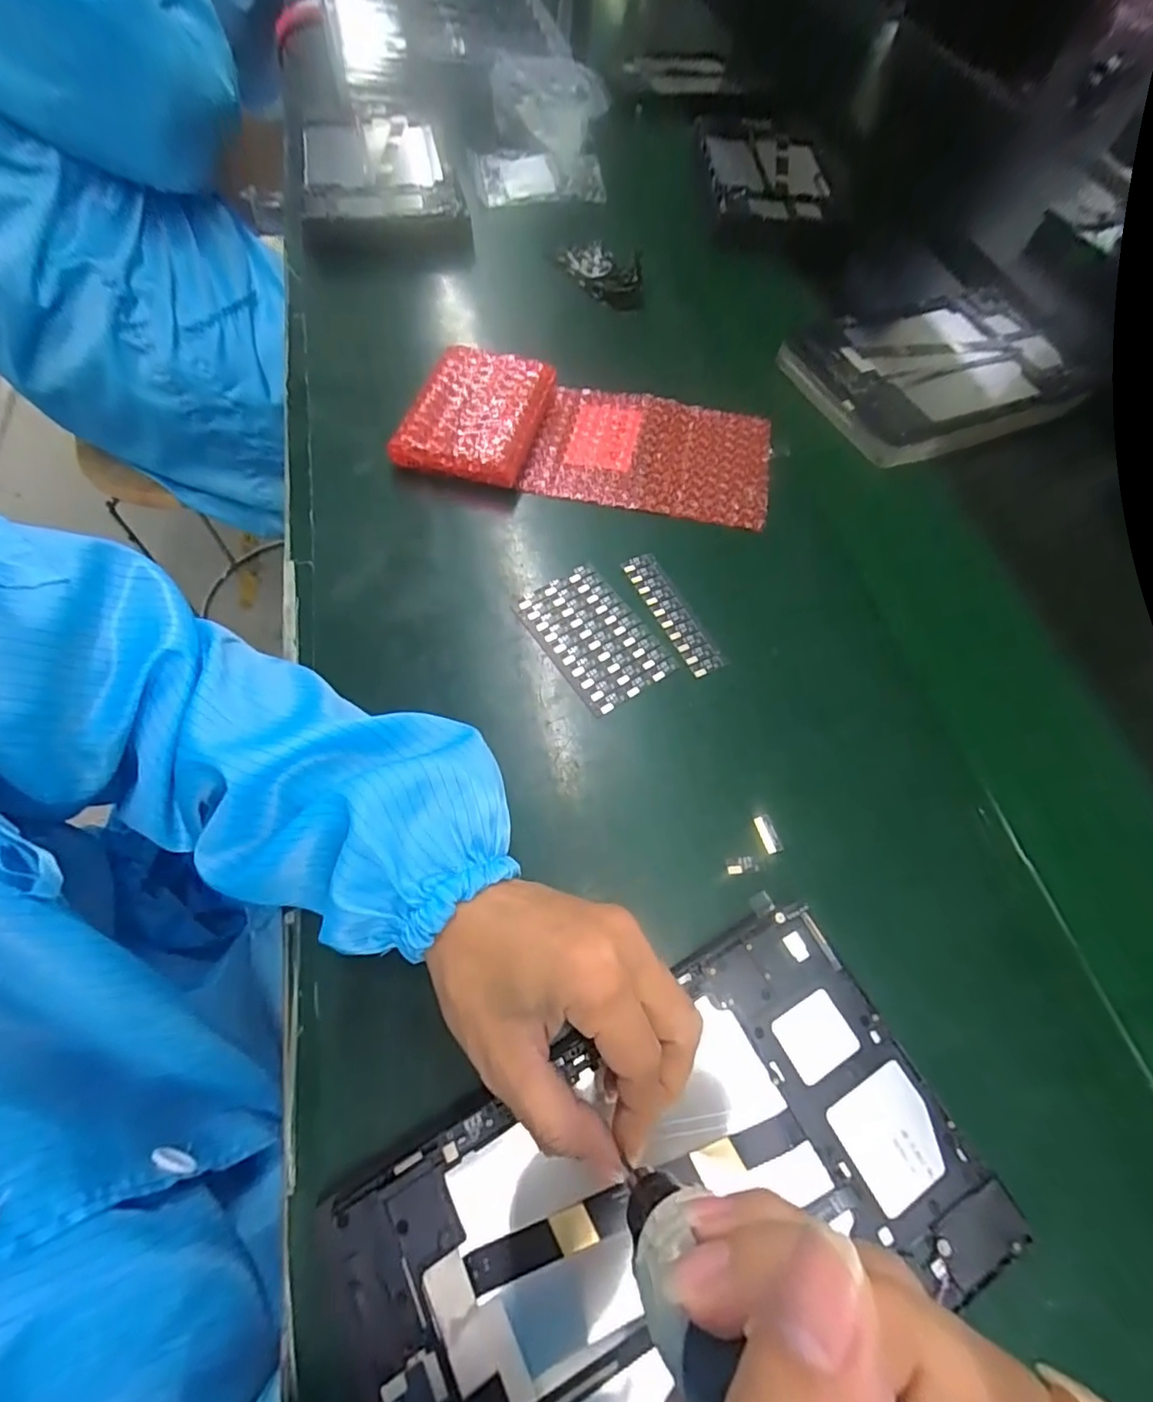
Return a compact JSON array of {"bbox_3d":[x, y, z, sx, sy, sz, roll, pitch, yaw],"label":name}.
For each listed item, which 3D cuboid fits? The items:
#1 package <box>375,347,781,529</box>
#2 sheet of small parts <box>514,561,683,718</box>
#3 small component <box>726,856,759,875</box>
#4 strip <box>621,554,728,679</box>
[{"bbox_3d":[0.013,-0.205,0.436,0.270,0.023,0.123,11,64,4],"label":"package"},{"bbox_3d":[0.011,-0.043,0.367,0.063,0.004,0.097,-32,69,-16],"label":"sheet of small parts"},{"bbox_3d":[0.089,0.088,0.306,0.017,0.004,0.008,-3,64,-3],"label":"small component"},{"bbox_3d":[0.064,-0.058,0.378,0.024,0.004,0.097,-24,67,-13],"label":"strip"}]

